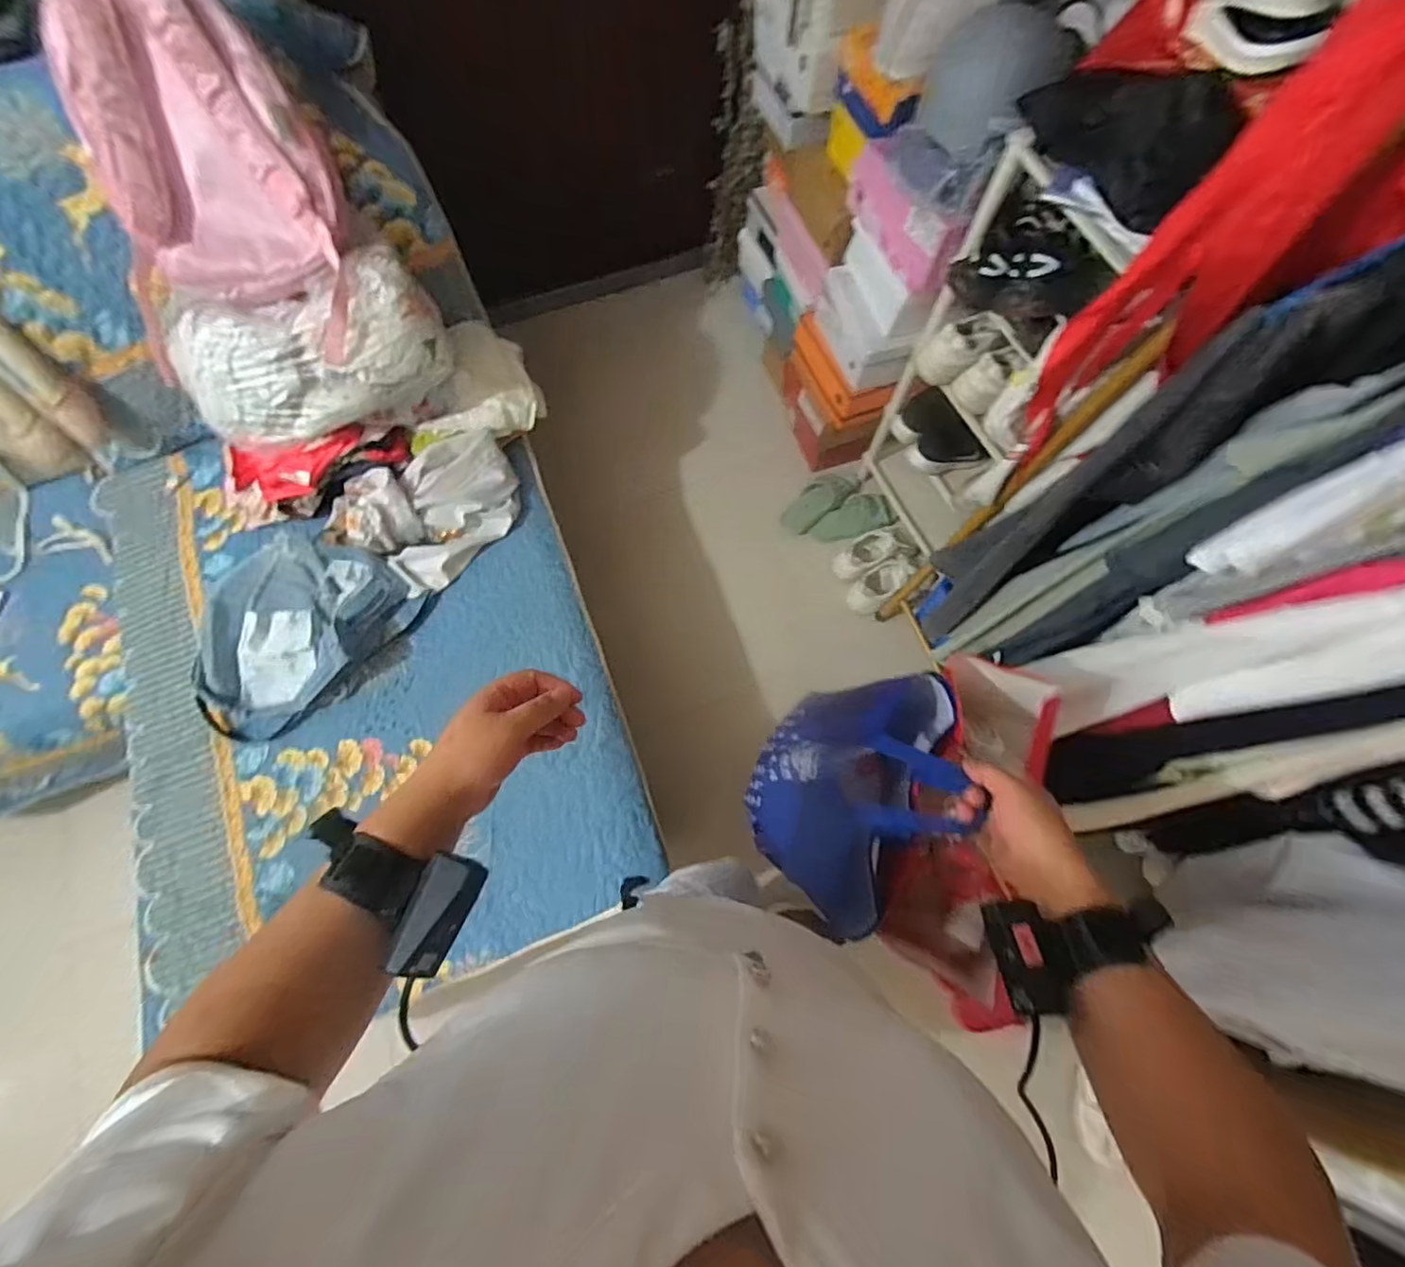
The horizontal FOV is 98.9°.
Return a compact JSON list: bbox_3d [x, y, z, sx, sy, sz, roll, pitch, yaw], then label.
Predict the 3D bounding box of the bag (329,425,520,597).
[{"bbox_3d":[-0.526,-0.234,1.168,0.354,0.116,0.248,-32,74,-10],"label":"bag"}]

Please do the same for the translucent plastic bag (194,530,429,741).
[{"bbox_3d":[-0.772,-0.027,1.124,0.393,0.073,0.297,-42,77,-13],"label":"translucent plastic bag"}]

